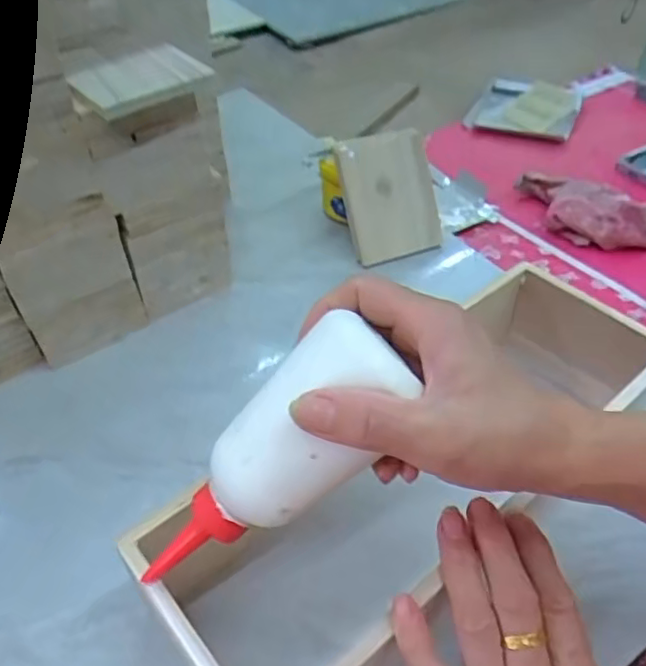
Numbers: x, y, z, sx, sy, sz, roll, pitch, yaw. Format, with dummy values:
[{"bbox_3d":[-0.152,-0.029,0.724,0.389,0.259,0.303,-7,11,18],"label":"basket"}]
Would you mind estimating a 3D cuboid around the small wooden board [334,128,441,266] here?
[{"bbox_3d":[0.066,-0.133,0.611,0.088,0.117,0.021,-13,16,-6],"label":"small wooden board"}]

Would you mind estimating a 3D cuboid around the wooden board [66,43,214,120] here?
[{"bbox_3d":[-0.132,-0.183,0.448,0.089,0.008,0.080,-32,54,-28],"label":"wooden board"}]

